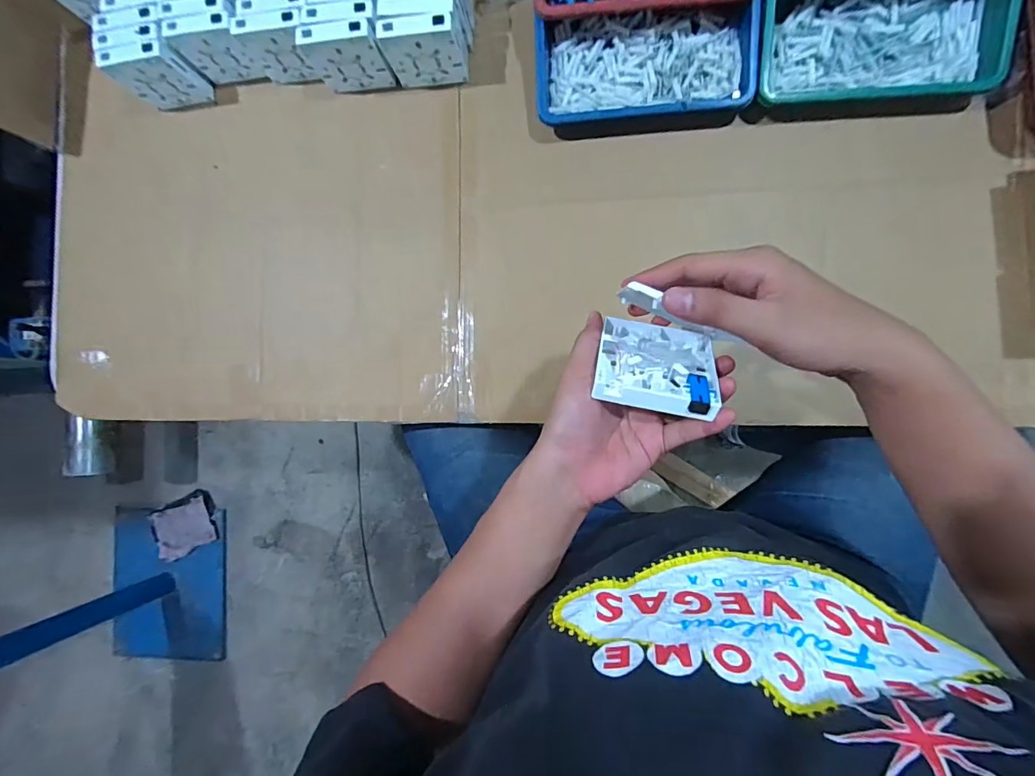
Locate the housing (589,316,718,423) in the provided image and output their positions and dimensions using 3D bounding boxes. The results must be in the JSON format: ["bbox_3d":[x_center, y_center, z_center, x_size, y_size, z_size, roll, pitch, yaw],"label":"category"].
[{"bbox_3d":[0.105,-0.019,0.351,0.084,0.092,0.014,13,134,9],"label":"housing"}]

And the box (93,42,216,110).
[{"bbox_3d":[-0.461,-0.397,0.594,0.093,0.077,0.027,-2,88,8],"label":"box"}]

